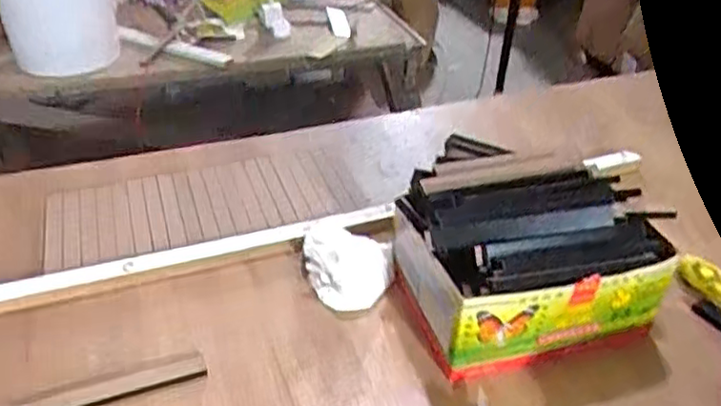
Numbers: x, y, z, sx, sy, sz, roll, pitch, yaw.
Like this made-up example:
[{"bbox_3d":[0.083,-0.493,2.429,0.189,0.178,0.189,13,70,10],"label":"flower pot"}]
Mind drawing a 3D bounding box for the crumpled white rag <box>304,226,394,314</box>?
[{"bbox_3d":[-0.015,0.070,0.774,0.108,0.036,0.125,0,35,-5],"label":"crumpled white rag"}]

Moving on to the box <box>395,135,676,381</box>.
[{"bbox_3d":[0.176,0.049,0.715,0.235,0.153,0.215,-8,36,-15],"label":"box"}]

